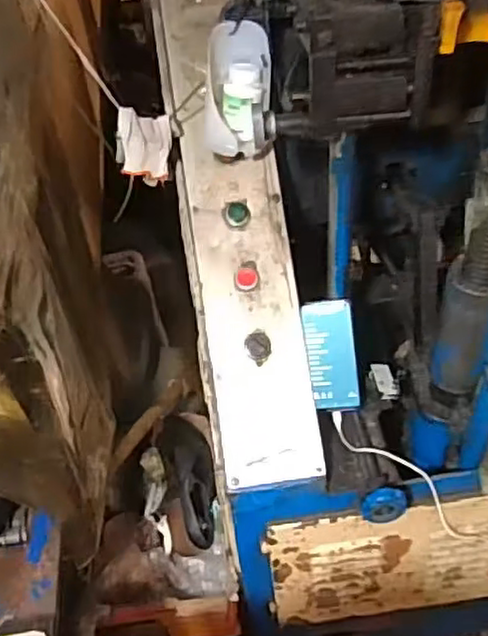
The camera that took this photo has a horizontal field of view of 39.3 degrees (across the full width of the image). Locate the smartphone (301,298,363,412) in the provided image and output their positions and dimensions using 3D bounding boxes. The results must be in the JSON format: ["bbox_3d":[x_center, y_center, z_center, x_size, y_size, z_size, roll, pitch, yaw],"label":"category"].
[{"bbox_3d":[0.123,0.054,0.953,0.068,0.157,0.017,-8,9,4],"label":"smartphone"}]

